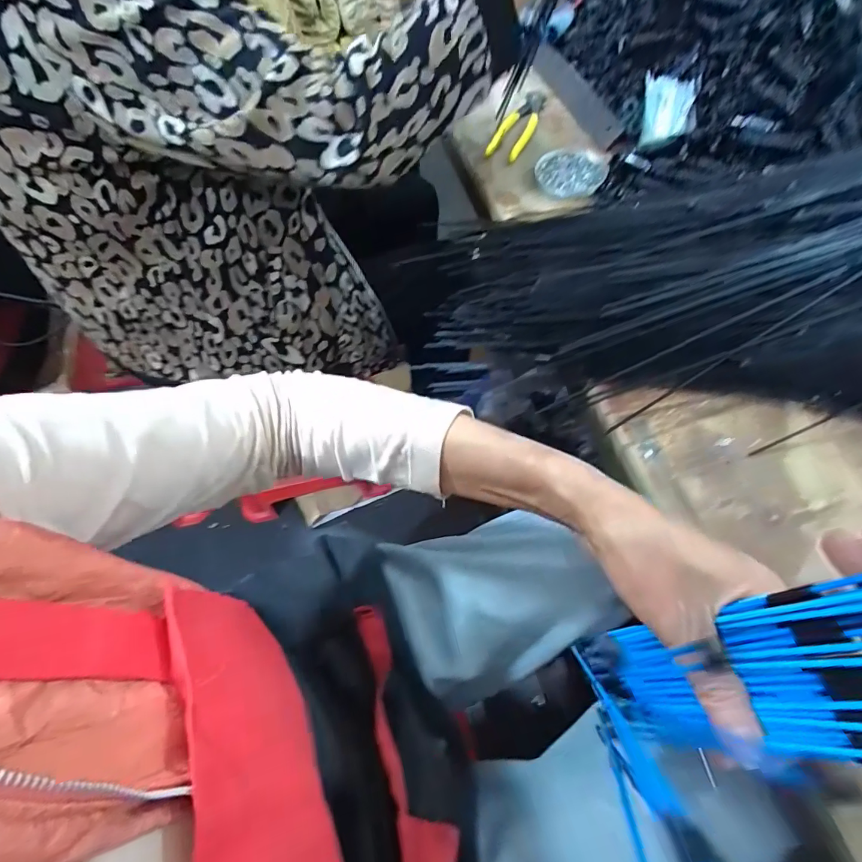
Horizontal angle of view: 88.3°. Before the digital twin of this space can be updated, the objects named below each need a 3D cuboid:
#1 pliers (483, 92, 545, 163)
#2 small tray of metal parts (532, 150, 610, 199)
[{"bbox_3d":[0.129,-0.447,0.645,0.044,0.020,0.158,22,63,11],"label":"pliers"},{"bbox_3d":[0.184,-0.342,0.584,0.089,0.021,0.086,1,61,0],"label":"small tray of metal parts"}]

